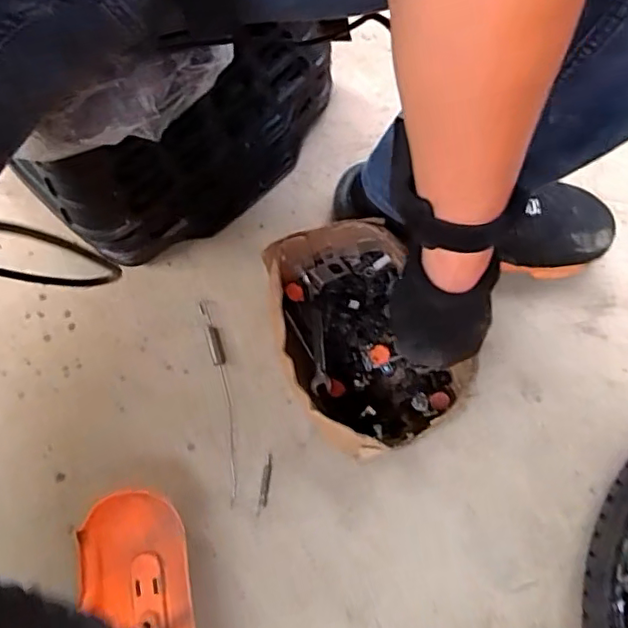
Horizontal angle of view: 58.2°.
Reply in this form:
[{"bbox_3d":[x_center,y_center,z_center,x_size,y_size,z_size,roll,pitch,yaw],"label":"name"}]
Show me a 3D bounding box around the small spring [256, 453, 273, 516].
[{"bbox_3d":[-0.047,0.169,0.556,0.009,0.004,0.059,10,80,3],"label":"small spring"}]

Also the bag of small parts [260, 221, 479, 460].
[{"bbox_3d":[0.044,0.020,0.534,0.142,0.093,0.200,-25,80,-3],"label":"bag of small parts"}]

